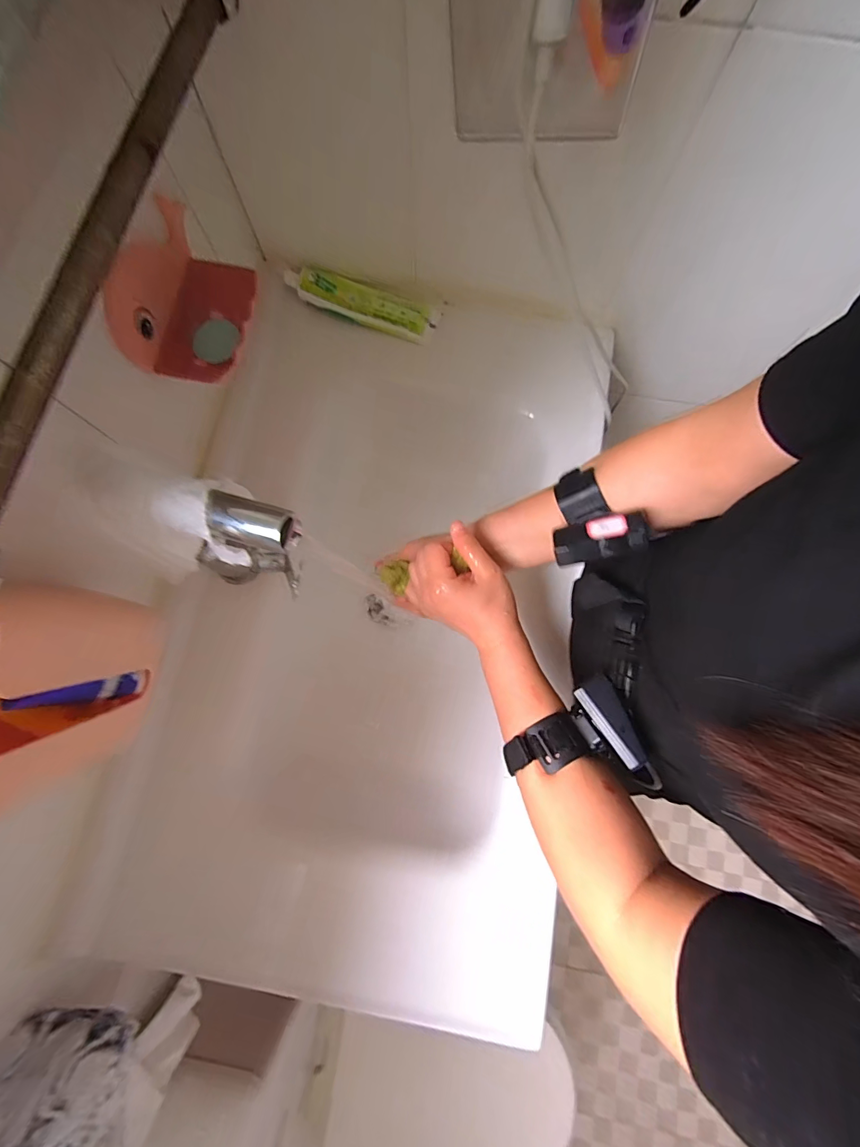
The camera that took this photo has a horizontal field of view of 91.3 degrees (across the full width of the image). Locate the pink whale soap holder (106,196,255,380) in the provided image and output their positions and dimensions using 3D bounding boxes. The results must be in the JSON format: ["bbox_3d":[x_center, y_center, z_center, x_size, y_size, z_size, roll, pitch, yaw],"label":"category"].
[{"bbox_3d":[-0.228,-0.257,0.400,0.088,0.071,0.153,19,78,5],"label":"pink whale soap holder"}]

